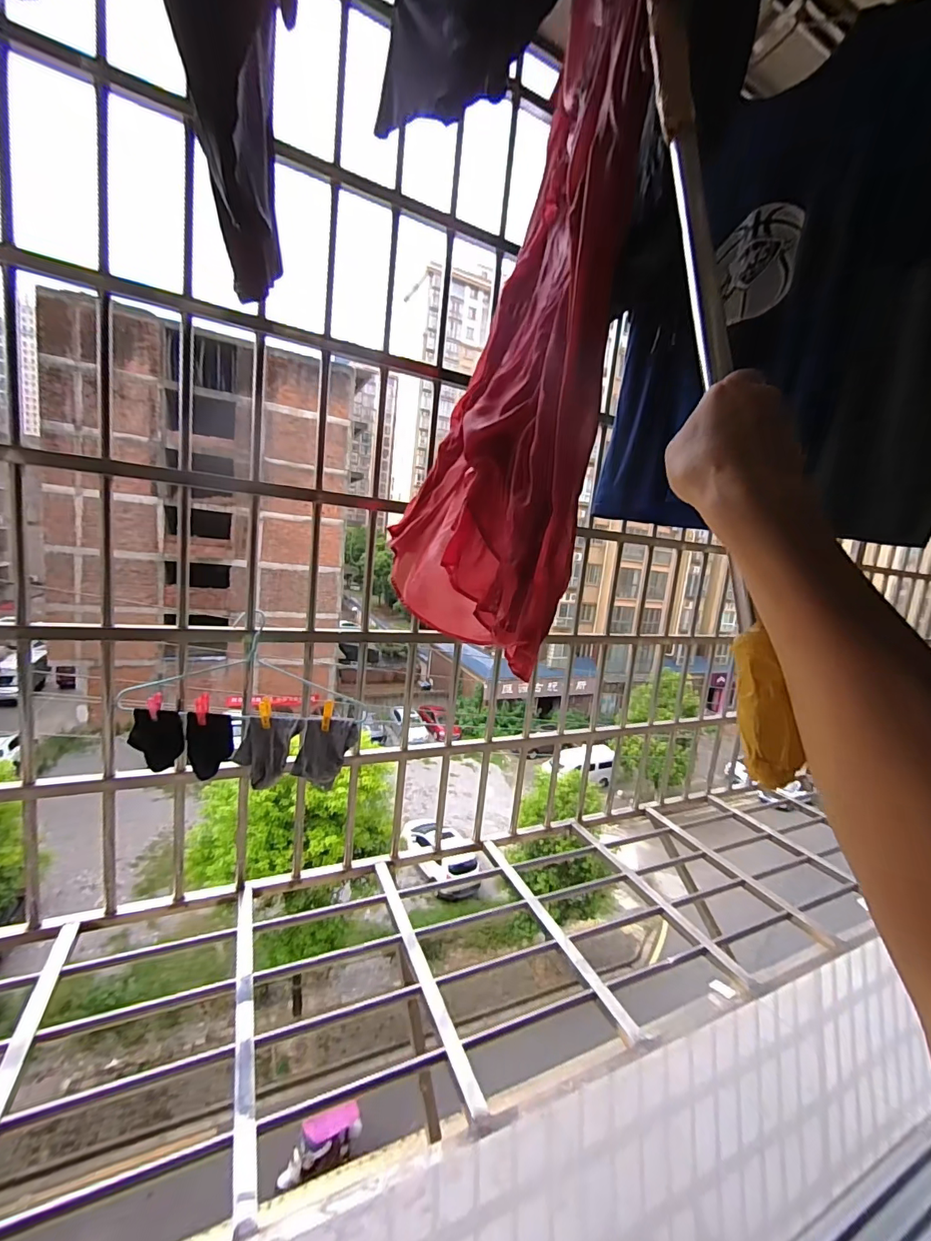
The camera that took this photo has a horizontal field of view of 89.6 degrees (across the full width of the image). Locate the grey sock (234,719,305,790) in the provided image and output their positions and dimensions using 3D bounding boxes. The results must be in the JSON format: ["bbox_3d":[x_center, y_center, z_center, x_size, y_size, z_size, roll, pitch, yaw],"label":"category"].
[{"bbox_3d":[-0.358,0.237,0.846,0.109,0.124,0.023,7,9,1],"label":"grey sock"}]

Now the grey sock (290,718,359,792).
[{"bbox_3d":[-0.255,0.242,0.852,0.105,0.118,0.031,6,10,-5],"label":"grey sock"}]

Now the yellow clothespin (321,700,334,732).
[{"bbox_3d":[-0.250,0.173,0.851,0.014,0.053,0.019,6,9,0],"label":"yellow clothespin"}]

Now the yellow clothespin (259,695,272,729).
[{"bbox_3d":[-0.360,0.165,0.842,0.019,0.056,0.024,1,11,-32],"label":"yellow clothespin"}]

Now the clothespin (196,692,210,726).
[{"bbox_3d":[-0.465,0.156,0.827,0.020,0.056,0.025,3,-13,-21],"label":"clothespin"}]

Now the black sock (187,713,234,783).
[{"bbox_3d":[-0.466,0.225,0.856,0.073,0.107,0.043,1,11,-30],"label":"black sock"}]

